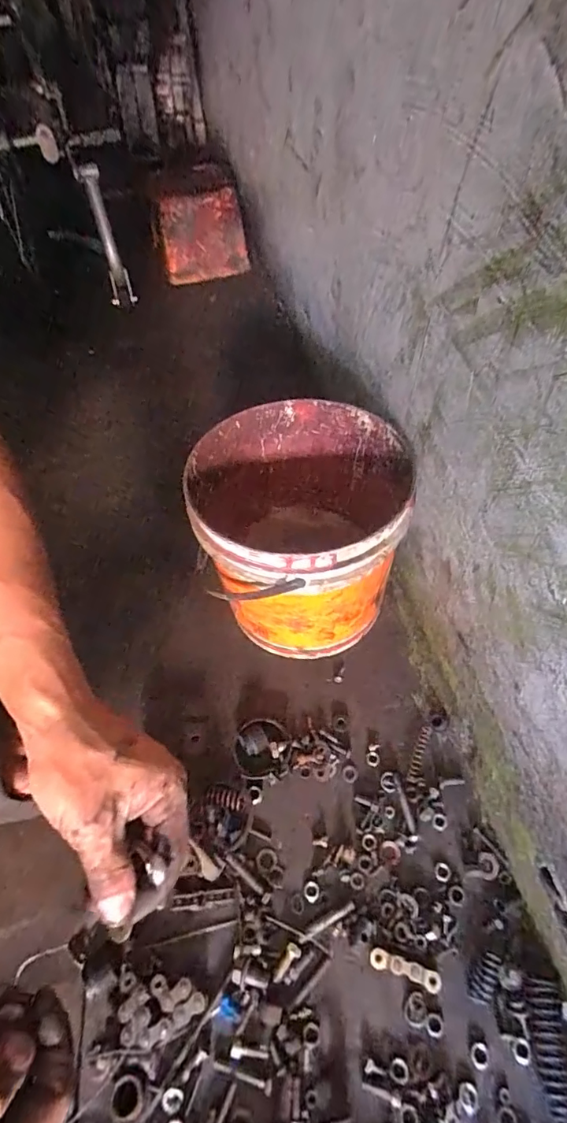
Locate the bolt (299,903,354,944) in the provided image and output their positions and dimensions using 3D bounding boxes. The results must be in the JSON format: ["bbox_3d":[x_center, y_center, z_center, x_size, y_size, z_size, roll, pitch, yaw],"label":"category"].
[{"bbox_3d":[0.033,0.275,0.374,0.047,0.004,0.006,-24,50,-15],"label":"bolt"}]

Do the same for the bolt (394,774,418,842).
[{"bbox_3d":[0.104,0.209,0.418,0.008,0.005,0.052,-7,48,0],"label":"bolt"}]

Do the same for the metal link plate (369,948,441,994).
[{"bbox_3d":[0.087,0.293,0.351,0.050,0.007,0.012,11,50,16],"label":"metal link plate"}]

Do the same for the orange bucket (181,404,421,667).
[{"bbox_3d":[0.017,-0.015,0.496,0.186,0.208,0.196,-3,51,3],"label":"orange bucket"}]

